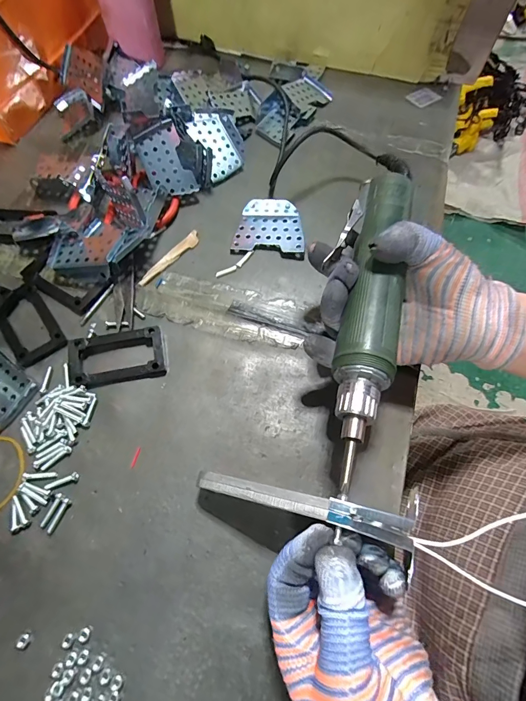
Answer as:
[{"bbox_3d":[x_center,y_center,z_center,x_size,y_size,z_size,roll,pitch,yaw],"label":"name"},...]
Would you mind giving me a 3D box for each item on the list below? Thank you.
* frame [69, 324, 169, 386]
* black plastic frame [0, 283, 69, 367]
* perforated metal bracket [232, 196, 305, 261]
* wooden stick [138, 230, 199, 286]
[{"bbox_3d":[-0.121,0.006,0.301,0.075,0.009,0.043,-9,65,-5],"label":"frame"},{"bbox_3d":[-0.205,-0.023,0.315,0.042,0.004,0.077,-39,71,-17],"label":"black plastic frame"},{"bbox_3d":[0.007,-0.121,0.359,0.069,0.021,0.057,6,65,2],"label":"perforated metal bracket"},{"bbox_3d":[-0.090,-0.089,0.353,0.013,0.004,0.078,37,69,15],"label":"wooden stick"}]

